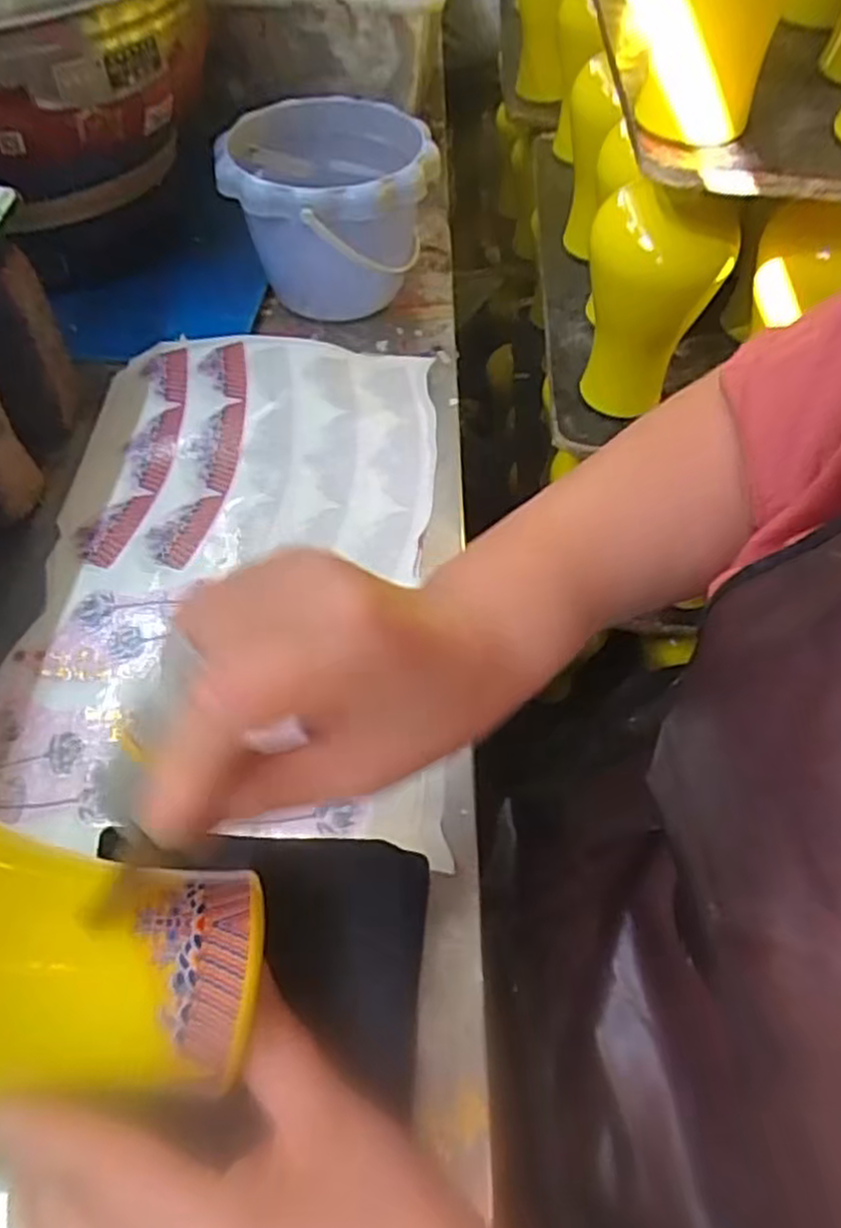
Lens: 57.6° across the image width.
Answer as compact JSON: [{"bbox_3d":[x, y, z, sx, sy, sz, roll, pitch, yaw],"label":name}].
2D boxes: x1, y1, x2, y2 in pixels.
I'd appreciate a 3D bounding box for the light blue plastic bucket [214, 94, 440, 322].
[{"bbox_3d":[-0.074,-0.318,0.598,0.148,0.112,0.184,-8,56,-8],"label":"light blue plastic bucket"}]

